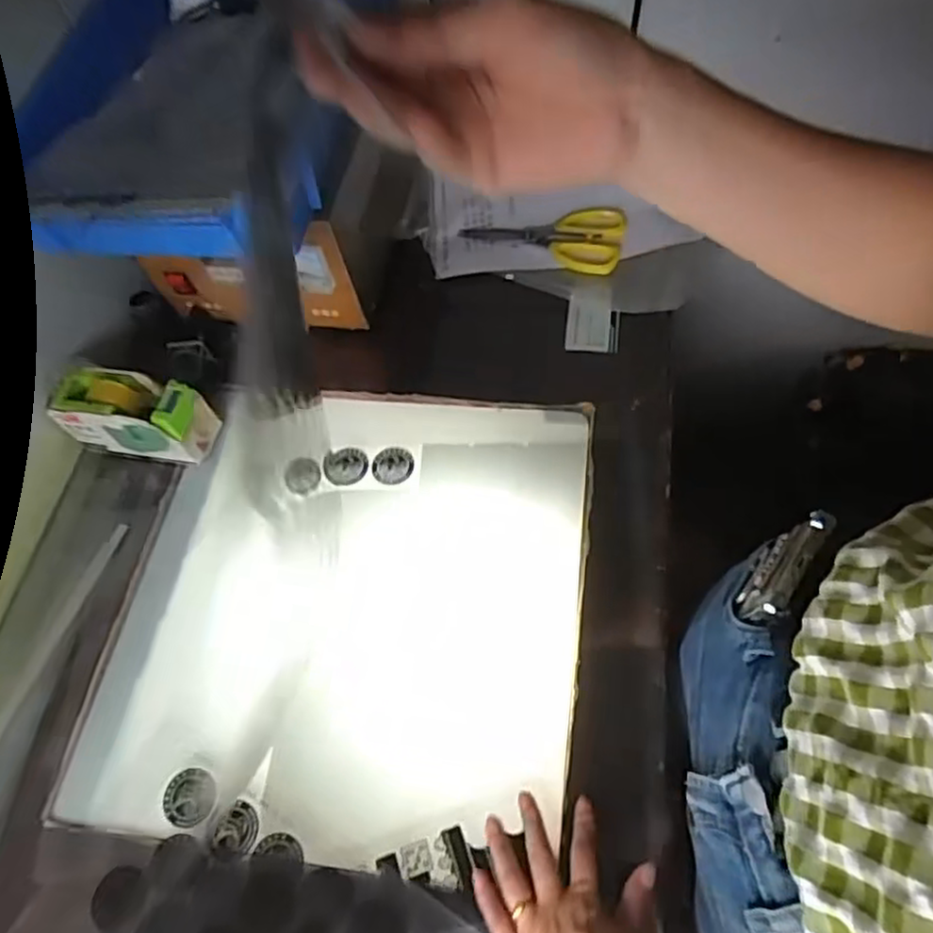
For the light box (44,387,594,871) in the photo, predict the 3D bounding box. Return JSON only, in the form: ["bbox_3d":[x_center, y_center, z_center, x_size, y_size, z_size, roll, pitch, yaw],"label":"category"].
[{"bbox_3d":[-0.103,0.109,0.613,0.397,0.033,0.409,6,66,5],"label":"light box"}]

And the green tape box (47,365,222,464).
[{"bbox_3d":[-0.317,-0.049,0.660,0.134,0.072,0.062,13,67,7],"label":"green tape box"}]

